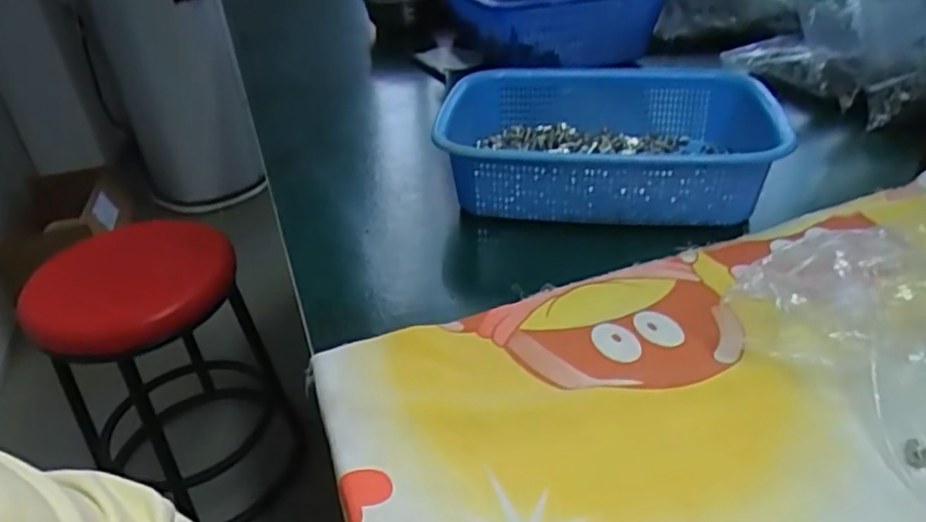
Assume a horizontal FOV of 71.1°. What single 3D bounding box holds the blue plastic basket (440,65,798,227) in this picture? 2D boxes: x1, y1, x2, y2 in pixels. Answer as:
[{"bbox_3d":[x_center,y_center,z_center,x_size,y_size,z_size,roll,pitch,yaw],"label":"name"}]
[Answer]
[{"bbox_3d":[0.124,-0.109,0.579,0.260,0.075,0.202,1,35,10],"label":"blue plastic basket"}]

